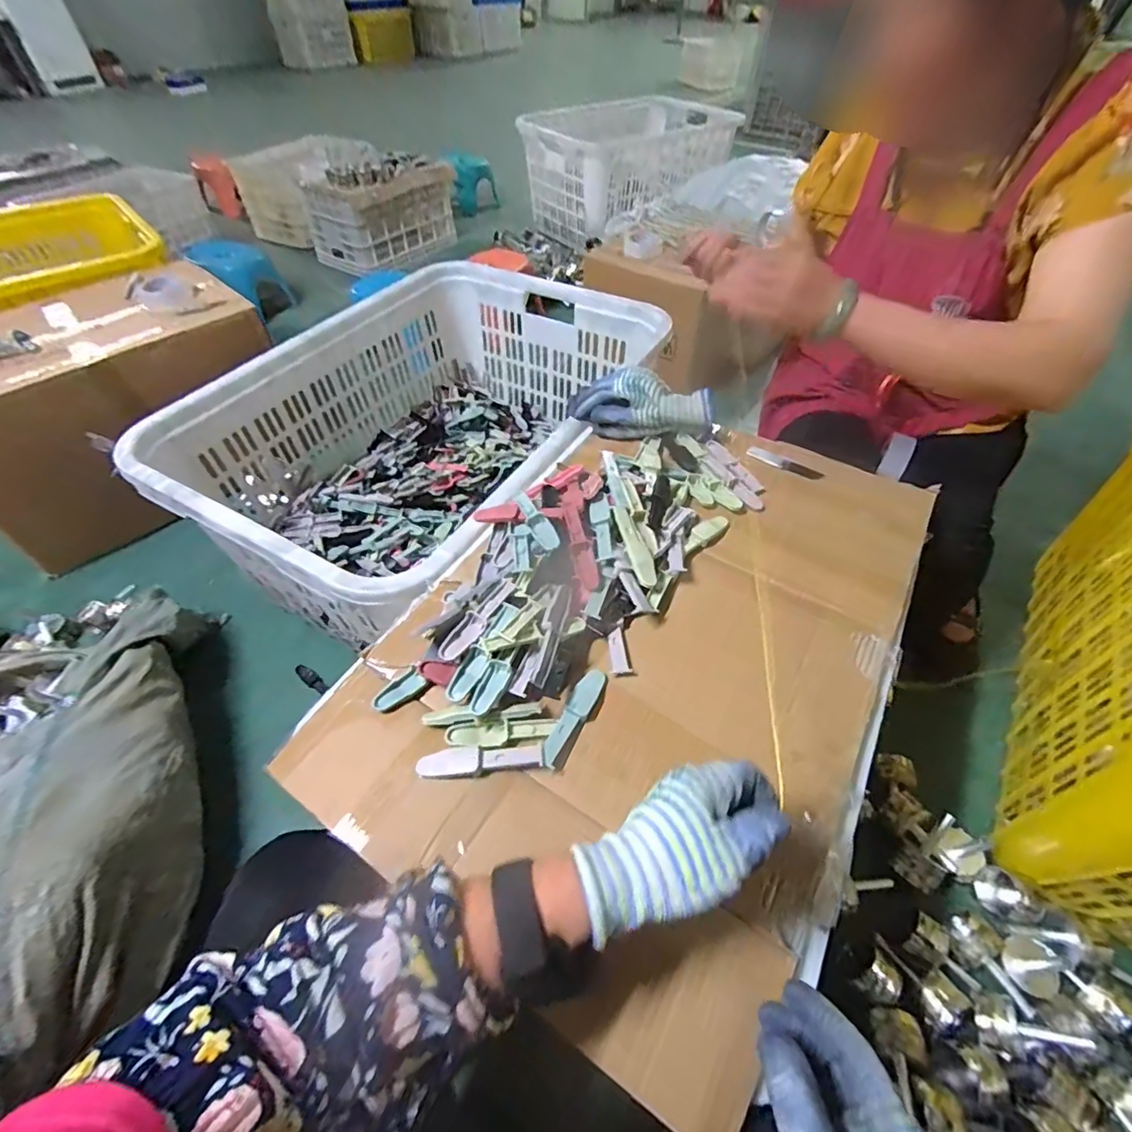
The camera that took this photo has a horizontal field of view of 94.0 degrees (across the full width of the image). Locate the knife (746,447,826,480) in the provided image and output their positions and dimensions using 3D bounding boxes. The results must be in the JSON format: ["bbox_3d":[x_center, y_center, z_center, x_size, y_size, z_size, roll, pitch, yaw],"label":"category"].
[{"bbox_3d":[0.289,-0.136,0.698,0.099,0.012,0.017,23,54,18],"label":"knife"}]

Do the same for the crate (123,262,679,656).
[{"bbox_3d":[-0.216,-0.223,0.989,0.566,0.316,0.812,24,54,19],"label":"crate"}]

